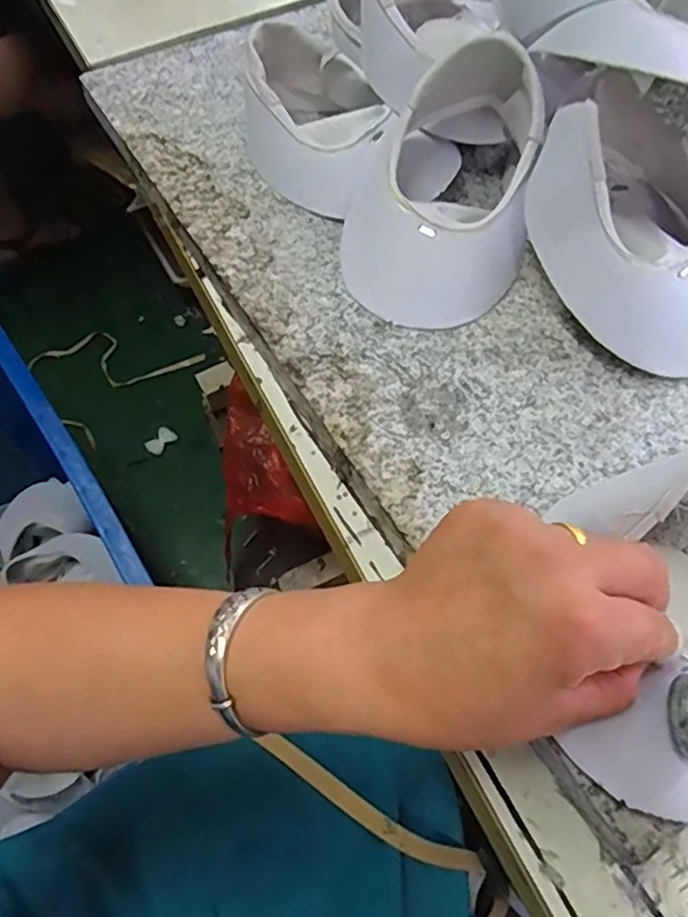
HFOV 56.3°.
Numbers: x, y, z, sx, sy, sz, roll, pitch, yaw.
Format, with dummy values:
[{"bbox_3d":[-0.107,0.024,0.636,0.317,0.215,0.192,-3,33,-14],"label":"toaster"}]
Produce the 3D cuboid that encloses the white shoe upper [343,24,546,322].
[{"bbox_3d":[0.054,-0.159,0.363,0.105,0.081,0.149,12,62,8],"label":"white shoe upper"}]

